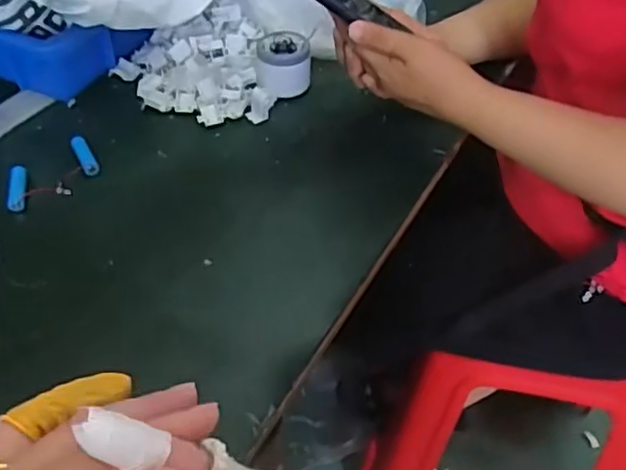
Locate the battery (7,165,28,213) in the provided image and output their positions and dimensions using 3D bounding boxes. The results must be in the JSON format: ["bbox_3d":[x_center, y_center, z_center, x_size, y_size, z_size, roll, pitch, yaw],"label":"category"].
[{"bbox_3d":[-0.266,-0.041,0.590,0.015,0.011,0.054,-6,47,-12],"label":"battery"}]

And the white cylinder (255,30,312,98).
[{"bbox_3d":[-0.032,-0.186,0.714,0.062,0.050,0.059,3,46,-4],"label":"white cylinder"}]

